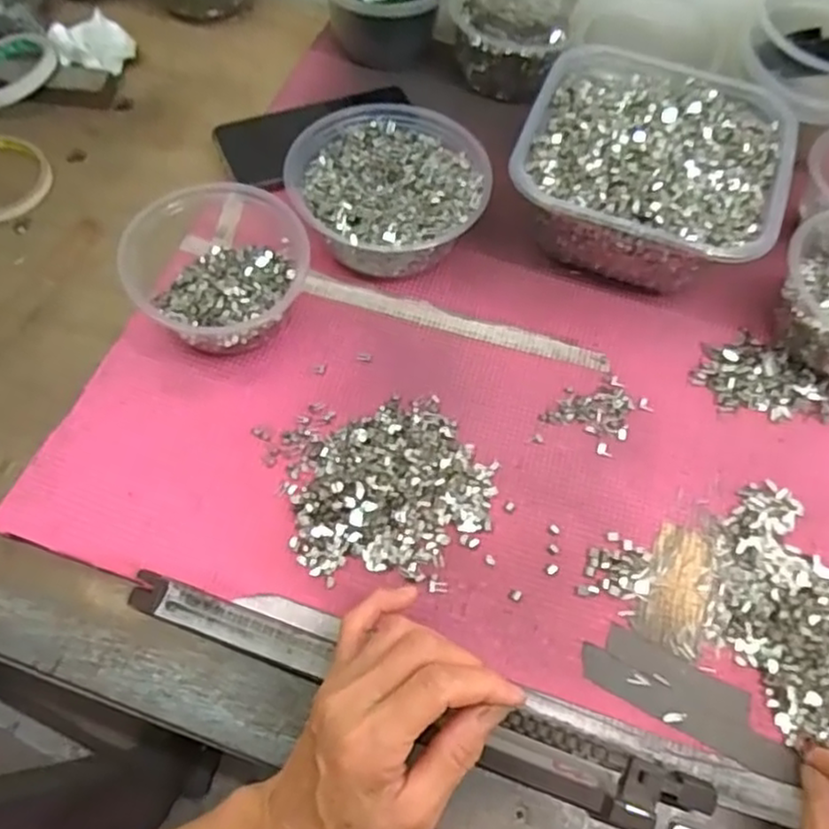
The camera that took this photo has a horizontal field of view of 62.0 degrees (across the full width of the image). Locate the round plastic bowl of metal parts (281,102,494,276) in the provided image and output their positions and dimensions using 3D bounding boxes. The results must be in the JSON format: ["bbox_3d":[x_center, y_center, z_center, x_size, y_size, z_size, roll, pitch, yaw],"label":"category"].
[{"bbox_3d":[-0.020,-0.159,0.494,0.129,0.056,0.135,1,61,-2],"label":"round plastic bowl of metal parts"}]

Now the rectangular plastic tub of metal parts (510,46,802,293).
[{"bbox_3d":[0.165,-0.176,0.496,0.173,0.082,0.176,20,62,8],"label":"rectangular plastic tub of metal parts"}]

